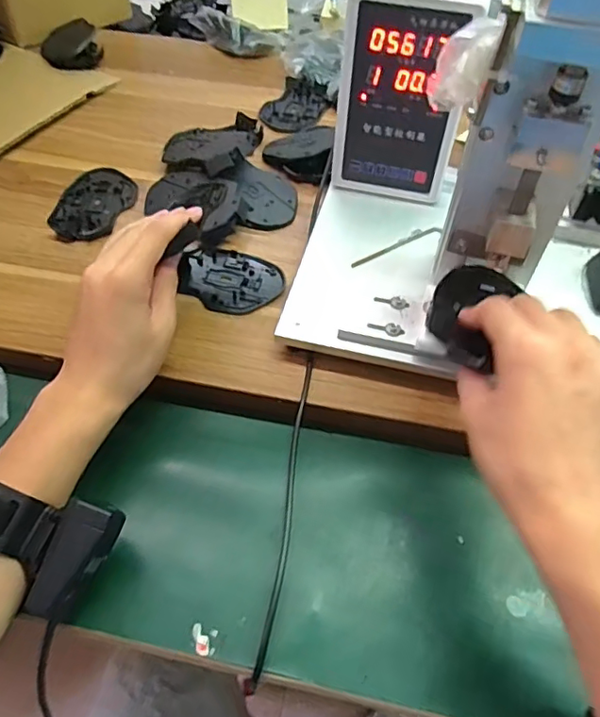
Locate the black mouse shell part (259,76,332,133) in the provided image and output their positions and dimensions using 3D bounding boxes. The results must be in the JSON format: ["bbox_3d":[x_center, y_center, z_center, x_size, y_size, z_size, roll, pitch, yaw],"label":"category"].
[{"bbox_3d":[-0.005,-0.320,0.700,0.069,0.014,0.115,21,55,14],"label":"black mouse shell part"}]

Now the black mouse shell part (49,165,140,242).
[{"bbox_3d":[-0.211,-0.160,0.561,0.071,0.012,0.117,14,53,9],"label":"black mouse shell part"}]

